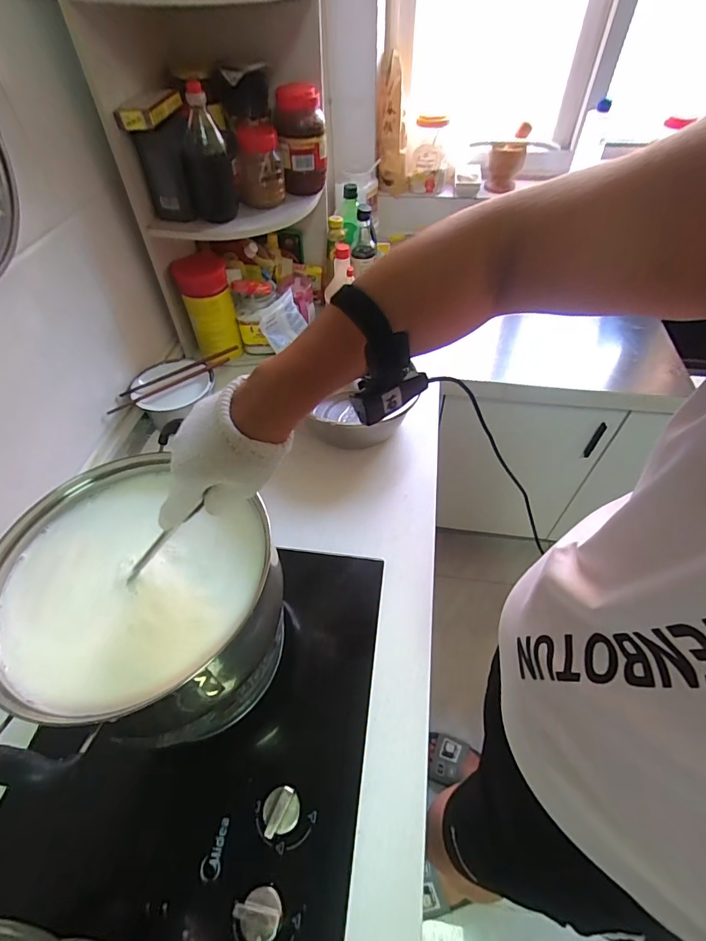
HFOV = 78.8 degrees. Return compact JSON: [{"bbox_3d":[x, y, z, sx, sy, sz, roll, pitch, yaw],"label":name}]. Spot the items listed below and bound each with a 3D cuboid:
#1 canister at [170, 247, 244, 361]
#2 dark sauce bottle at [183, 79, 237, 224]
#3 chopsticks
[{"bbox_3d":[-0.304,-0.352,0.919,0.096,0.198,0.101,-11,51,-7],"label":"canister"},{"bbox_3d":[-0.245,-0.518,0.718,0.080,0.176,0.067,-11,51,-7],"label":"dark sauce bottle"},{"bbox_3d":[-0.343,-0.184,0.833,0.272,0.012,0.051,-36,58,-24],"label":"chopsticks"}]

